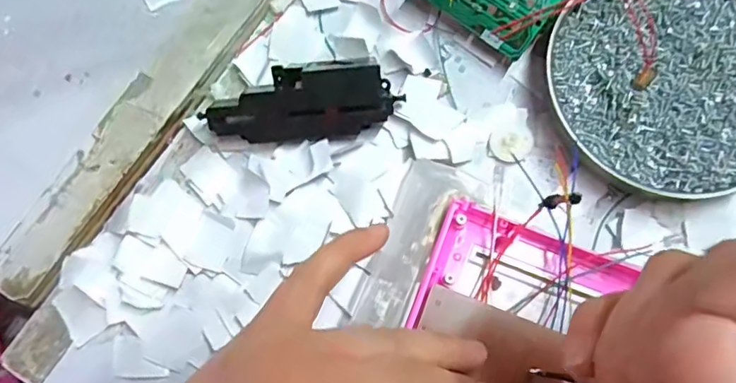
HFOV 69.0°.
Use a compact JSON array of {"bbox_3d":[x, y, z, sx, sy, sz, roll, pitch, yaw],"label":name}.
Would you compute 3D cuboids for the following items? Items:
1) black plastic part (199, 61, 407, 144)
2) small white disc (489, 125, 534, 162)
[{"bbox_3d":[-0.034,-0.046,0.287,0.096,0.029,0.033,-4,76,-2],"label":"black plastic part"},{"bbox_3d":[0.081,-0.028,0.302,0.024,0.005,0.020,-9,76,-3],"label":"small white disc"}]

